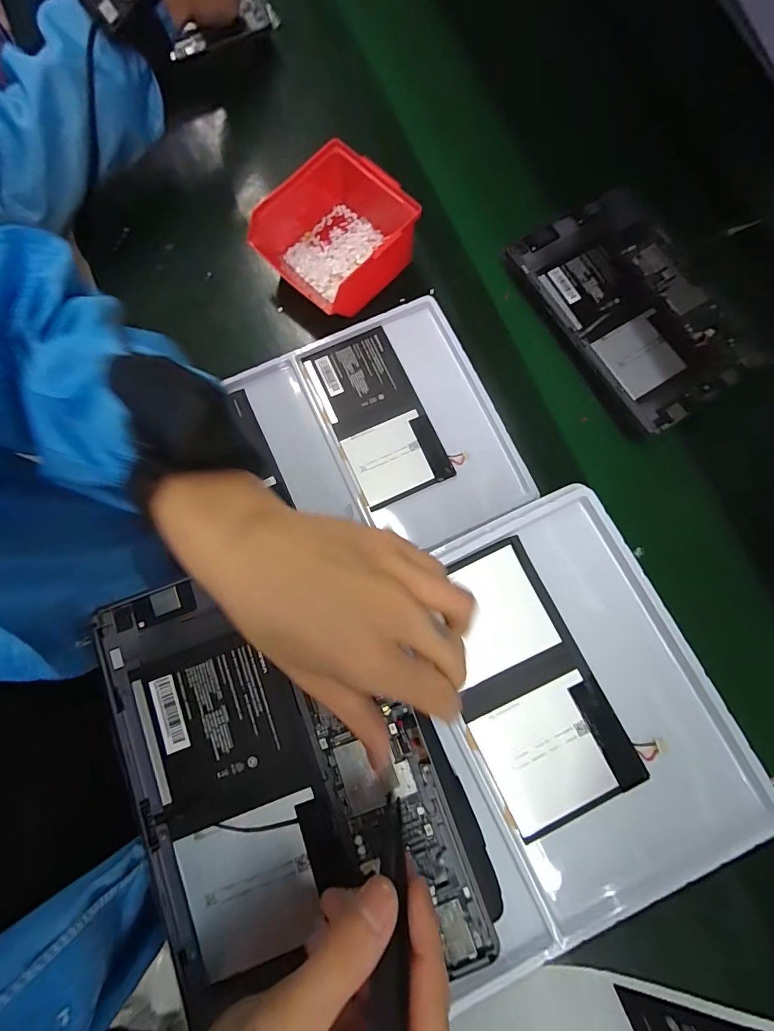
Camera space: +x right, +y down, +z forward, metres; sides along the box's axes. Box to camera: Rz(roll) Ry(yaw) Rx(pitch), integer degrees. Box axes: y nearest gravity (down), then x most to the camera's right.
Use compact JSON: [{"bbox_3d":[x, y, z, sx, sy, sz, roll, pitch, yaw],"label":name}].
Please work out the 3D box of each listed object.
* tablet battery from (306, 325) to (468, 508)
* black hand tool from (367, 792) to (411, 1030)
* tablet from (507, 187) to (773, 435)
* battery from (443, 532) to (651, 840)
[{"bbox_3d":[-0.008,-0.102,0.423,0.094,0.008,0.173,-24,82,-7],"label":"tablet battery"},{"bbox_3d":[0.001,0.180,0.170,0.013,0.008,0.117,2,36,0],"label":"black hand tool"},{"bbox_3d":[0.263,-0.223,0.445,0.153,0.008,0.246,-32,81,-6],"label":"tablet"},{"bbox_3d":[0.090,0.112,0.284,0.091,0.007,0.170,-26,80,-2],"label":"battery"}]

